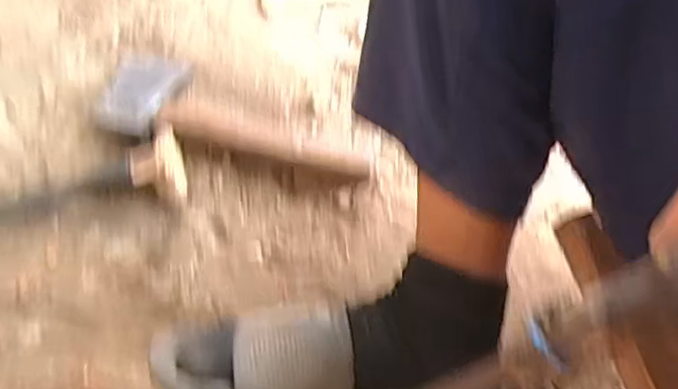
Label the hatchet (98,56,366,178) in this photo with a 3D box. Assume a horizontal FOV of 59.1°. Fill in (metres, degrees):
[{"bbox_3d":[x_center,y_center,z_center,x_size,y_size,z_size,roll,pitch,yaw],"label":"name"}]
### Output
[{"bbox_3d":[-0.098,-0.084,0.572,0.255,0.025,0.096,9,68,3],"label":"hatchet"}]

